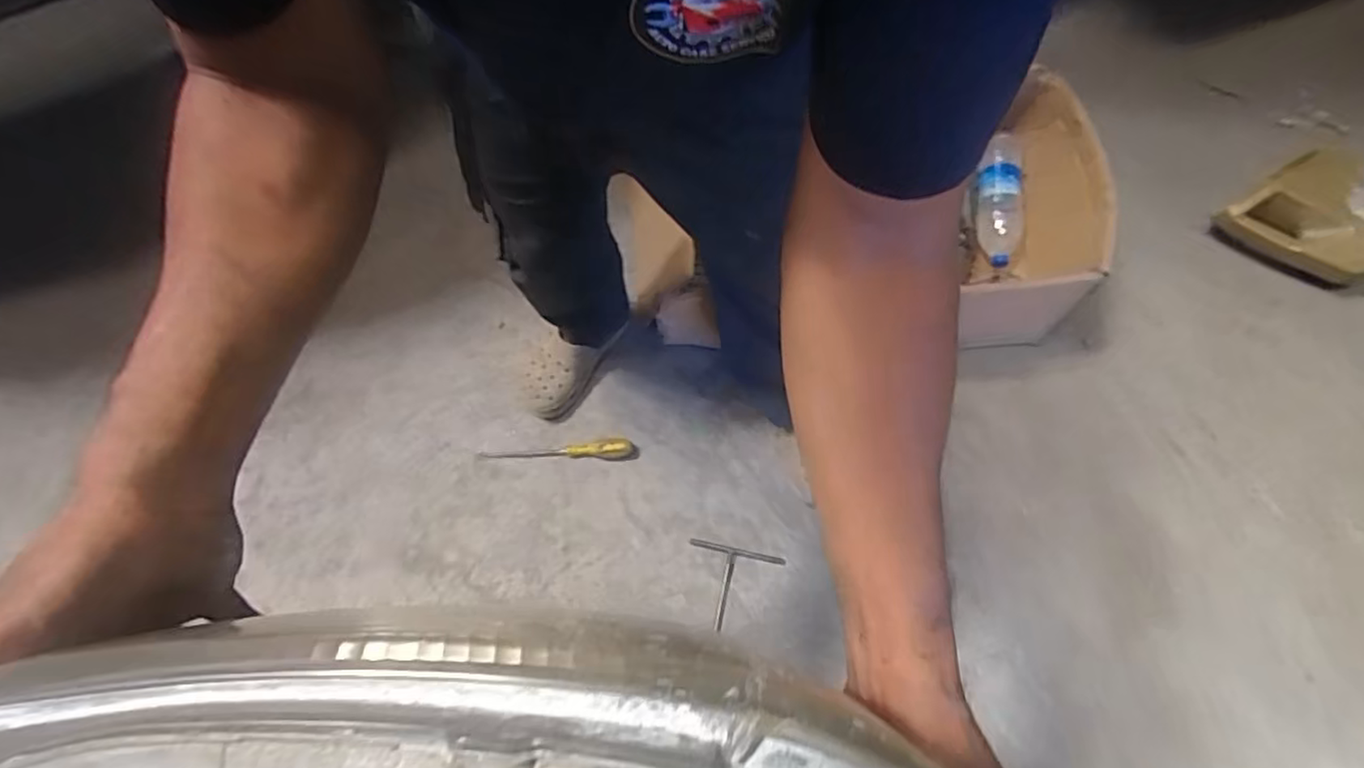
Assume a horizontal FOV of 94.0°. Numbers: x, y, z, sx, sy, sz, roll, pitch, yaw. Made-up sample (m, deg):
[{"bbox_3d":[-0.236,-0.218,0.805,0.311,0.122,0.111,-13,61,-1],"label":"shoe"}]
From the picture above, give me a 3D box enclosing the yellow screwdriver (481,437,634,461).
[{"bbox_3d":[-0.223,0.121,1.147,0.286,0.030,0.038,-1,72,2],"label":"yellow screwdriver"}]

